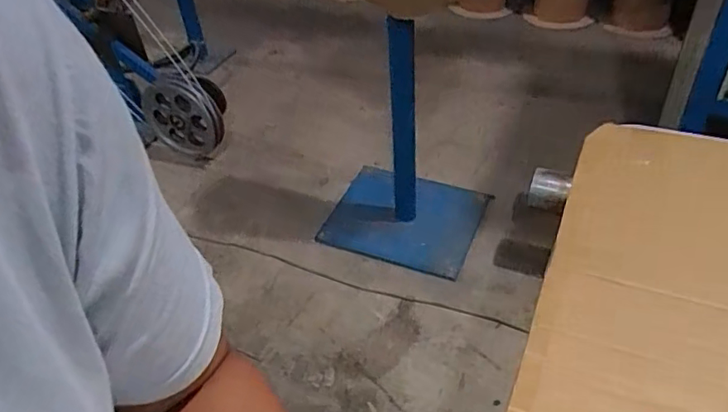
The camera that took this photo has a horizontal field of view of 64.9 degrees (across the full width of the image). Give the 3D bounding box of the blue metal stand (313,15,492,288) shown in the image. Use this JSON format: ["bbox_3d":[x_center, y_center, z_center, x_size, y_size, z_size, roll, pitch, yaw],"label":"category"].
[{"bbox_3d":[0.103,-0.179,1.586,0.437,0.620,0.372,13,46,20],"label":"blue metal stand"}]

